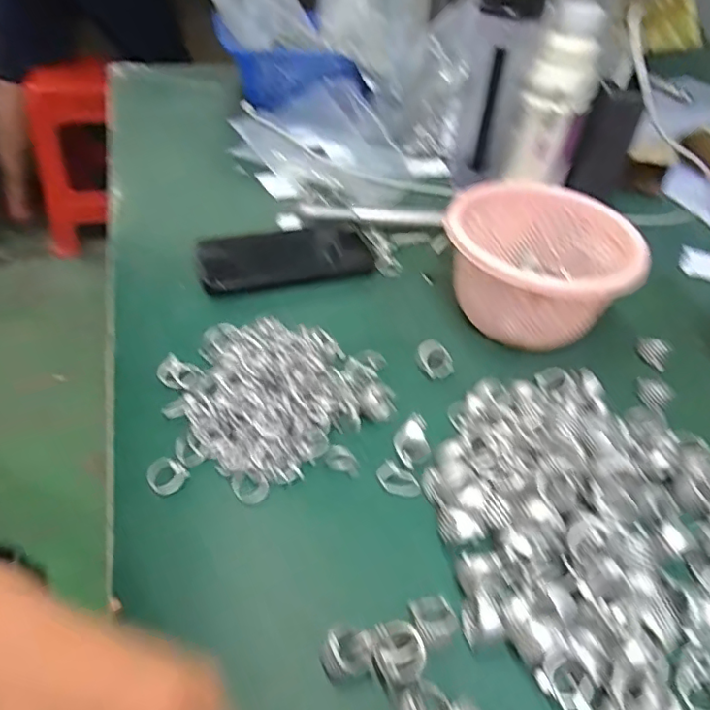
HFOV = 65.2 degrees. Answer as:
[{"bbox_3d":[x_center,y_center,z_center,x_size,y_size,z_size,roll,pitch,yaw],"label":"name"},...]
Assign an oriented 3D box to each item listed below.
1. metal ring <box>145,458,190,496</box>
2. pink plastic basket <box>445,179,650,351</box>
[{"bbox_3d":[-0.116,0.074,0.341,0.023,0.008,0.023,0,69,1],"label":"metal ring"},{"bbox_3d":[0.144,-0.068,0.451,0.140,0.079,0.135,10,45,6],"label":"pink plastic basket"}]

